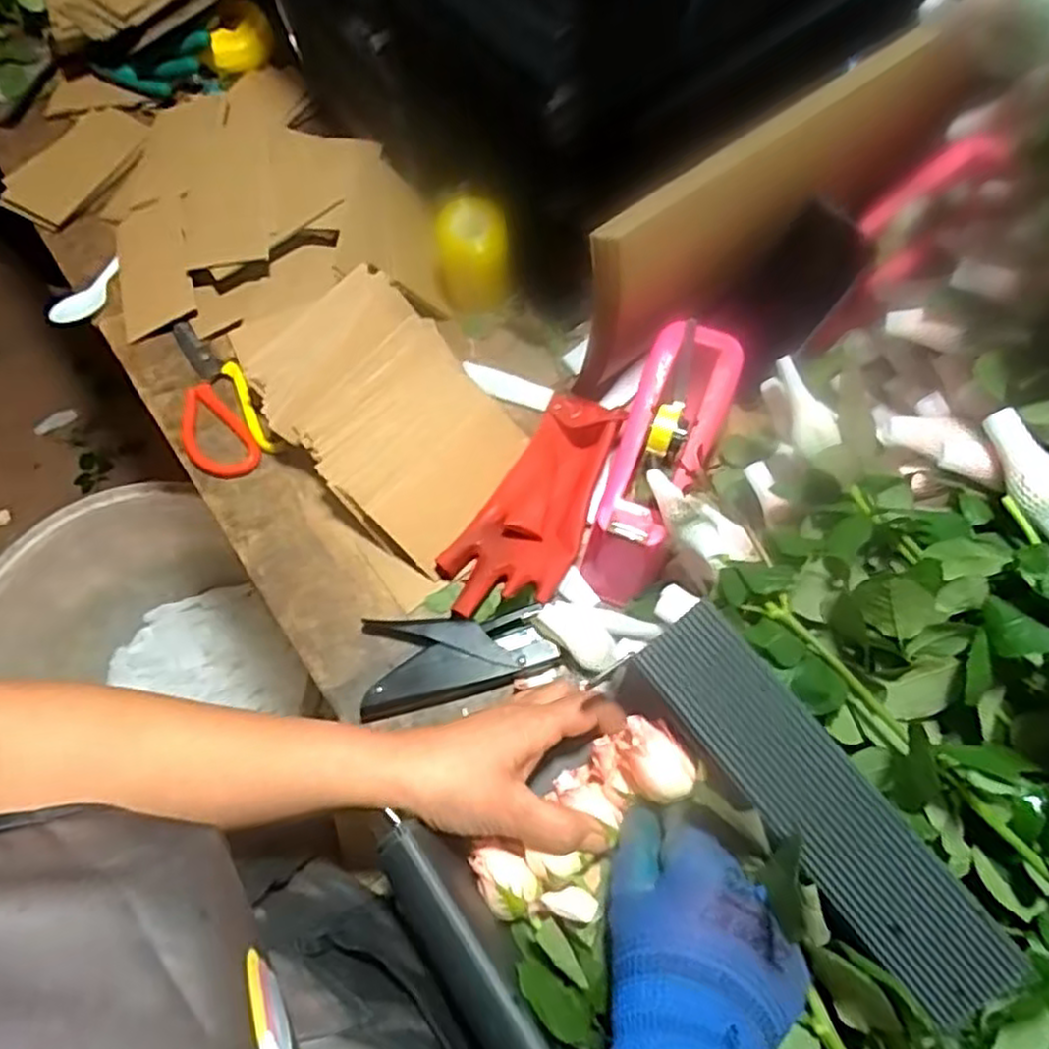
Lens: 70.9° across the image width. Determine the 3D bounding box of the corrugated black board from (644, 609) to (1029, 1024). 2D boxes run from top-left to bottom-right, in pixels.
[{"bbox_3d":[0.139,0.133,0.358,0.054,0.010,0.206,-41,72,7],"label":"corrugated black board"}]

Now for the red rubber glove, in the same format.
[{"bbox_3d":[0.013,-0.016,0.584,0.087,0.030,0.201,31,73,13],"label":"red rubber glove"}]

